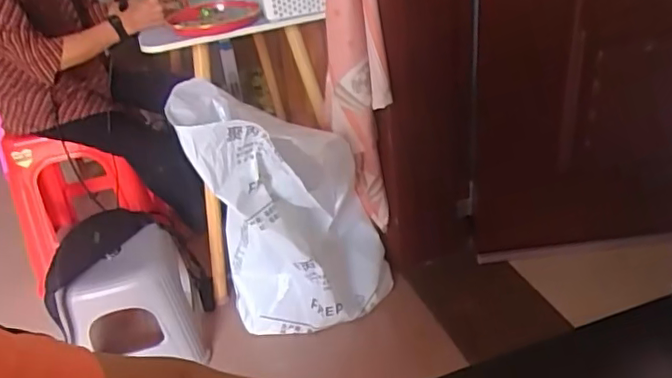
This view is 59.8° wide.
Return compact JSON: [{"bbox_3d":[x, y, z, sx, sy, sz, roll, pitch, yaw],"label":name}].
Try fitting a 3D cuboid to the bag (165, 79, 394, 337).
[{"bbox_3d":[-0.148,0.051,1.411,0.431,0.728,0.253,-29,34,4],"label":"bag"}]

